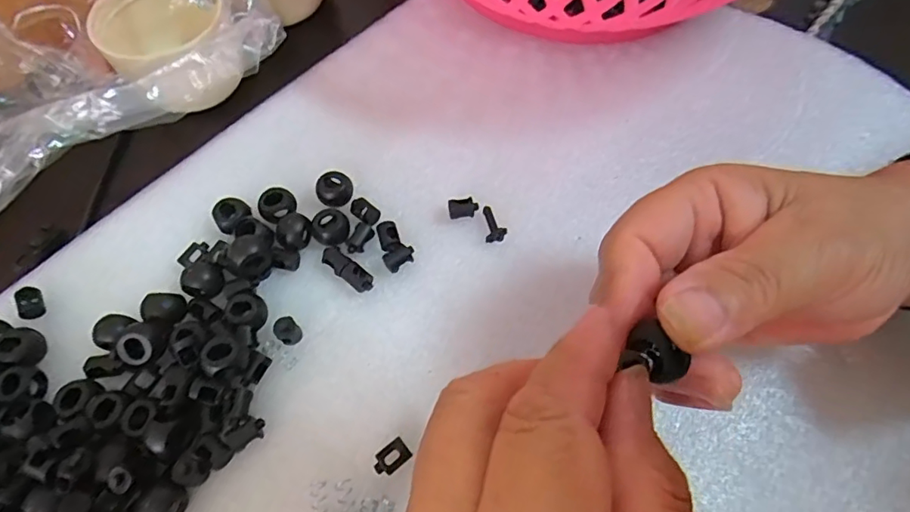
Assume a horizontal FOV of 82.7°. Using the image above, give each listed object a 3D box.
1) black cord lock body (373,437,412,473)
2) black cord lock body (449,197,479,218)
[{"bbox_3d":[-0.025,0.080,0.206,0.015,0.007,0.009,-38,69,-17],"label":"black cord lock body"},{"bbox_3d":[0.004,-0.023,0.256,0.014,0.008,0.008,-7,64,-3],"label":"black cord lock body"}]

